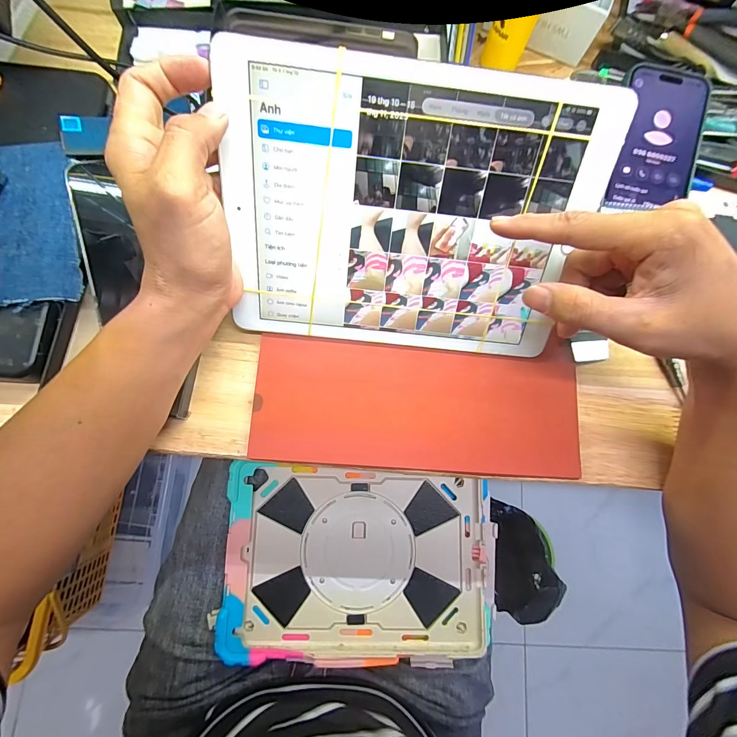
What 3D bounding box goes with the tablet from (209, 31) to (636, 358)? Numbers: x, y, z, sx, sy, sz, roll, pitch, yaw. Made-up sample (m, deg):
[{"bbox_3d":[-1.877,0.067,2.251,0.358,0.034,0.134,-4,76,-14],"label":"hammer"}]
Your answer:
[{"bbox_3d":[0.026,-0.093,0.230,0.227,0.004,0.168,5,119,-3],"label":"tablet"}]

